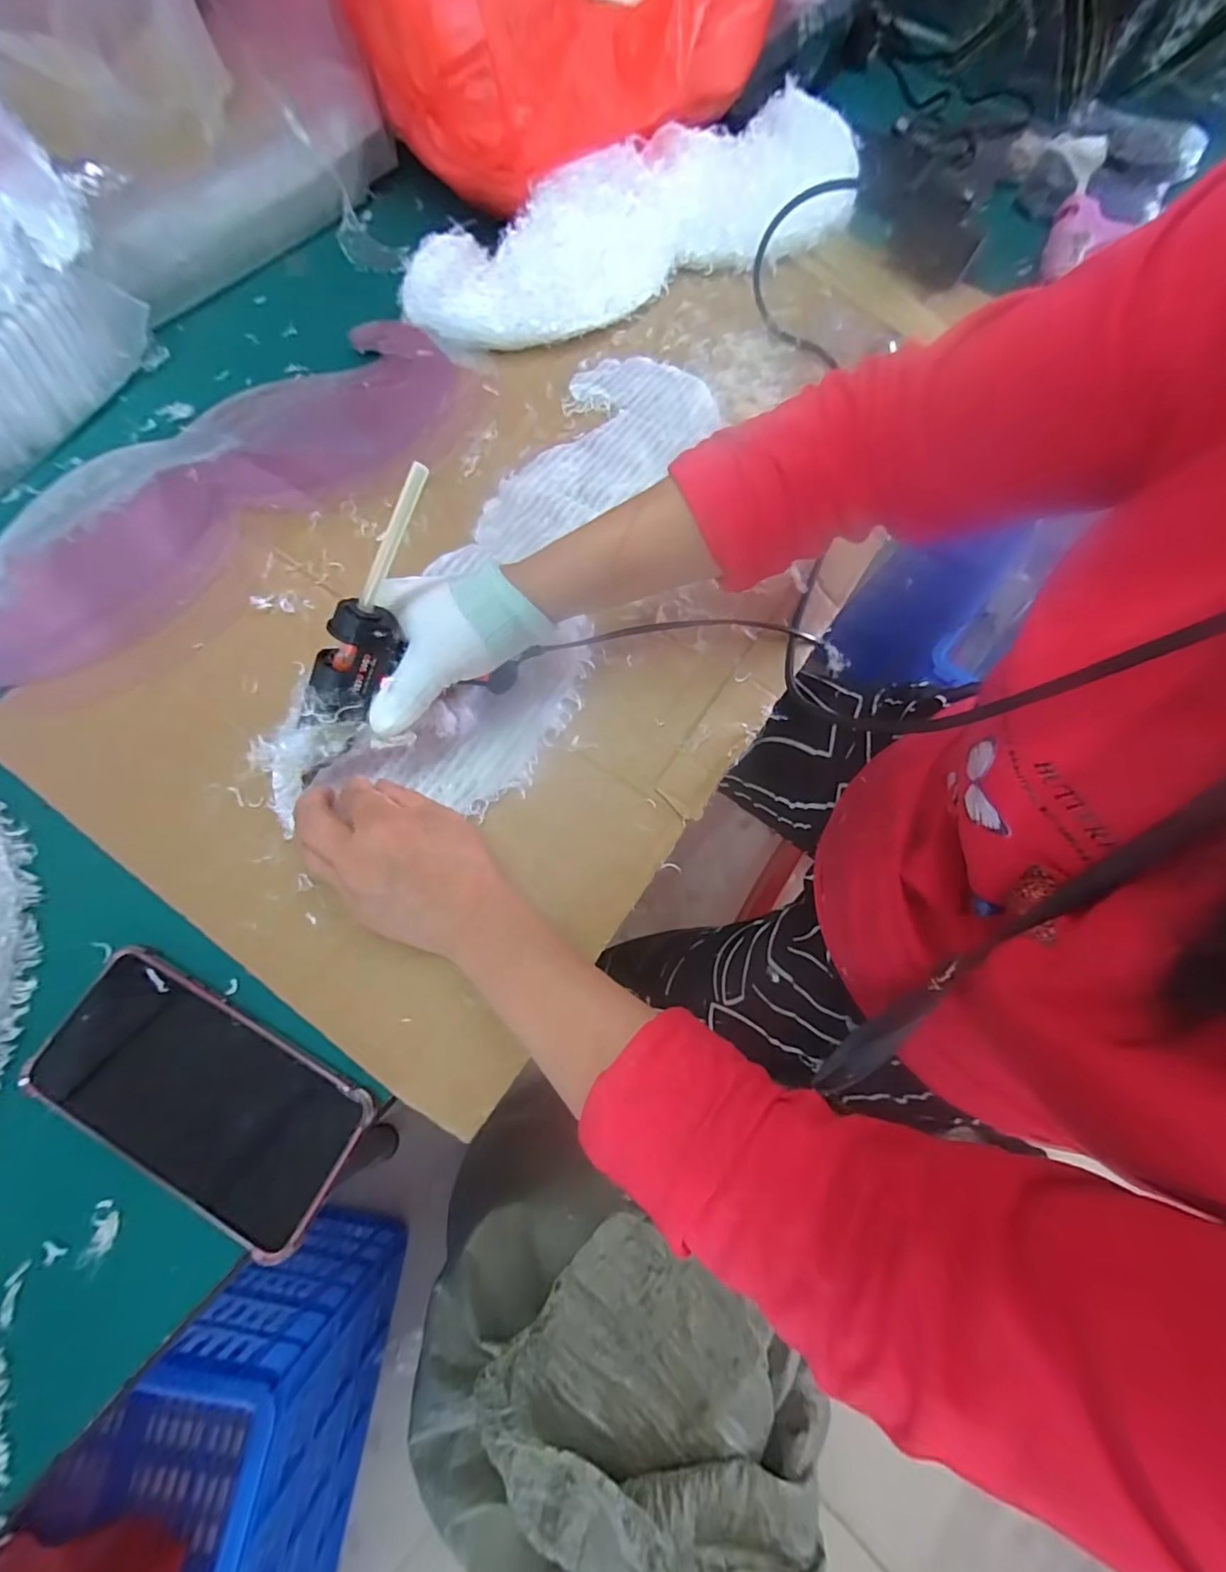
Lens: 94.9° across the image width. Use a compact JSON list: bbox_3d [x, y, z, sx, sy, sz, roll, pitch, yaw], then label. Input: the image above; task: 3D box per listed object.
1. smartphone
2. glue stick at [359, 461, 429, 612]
[{"bbox_3d":[-0.210,0.154,0.286,0.164,0.014,0.077,27,74,8],"label":"smartphone"},{"bbox_3d":[-0.103,-0.115,0.263,0.010,0.007,0.073,44,117,12],"label":"glue stick"}]

